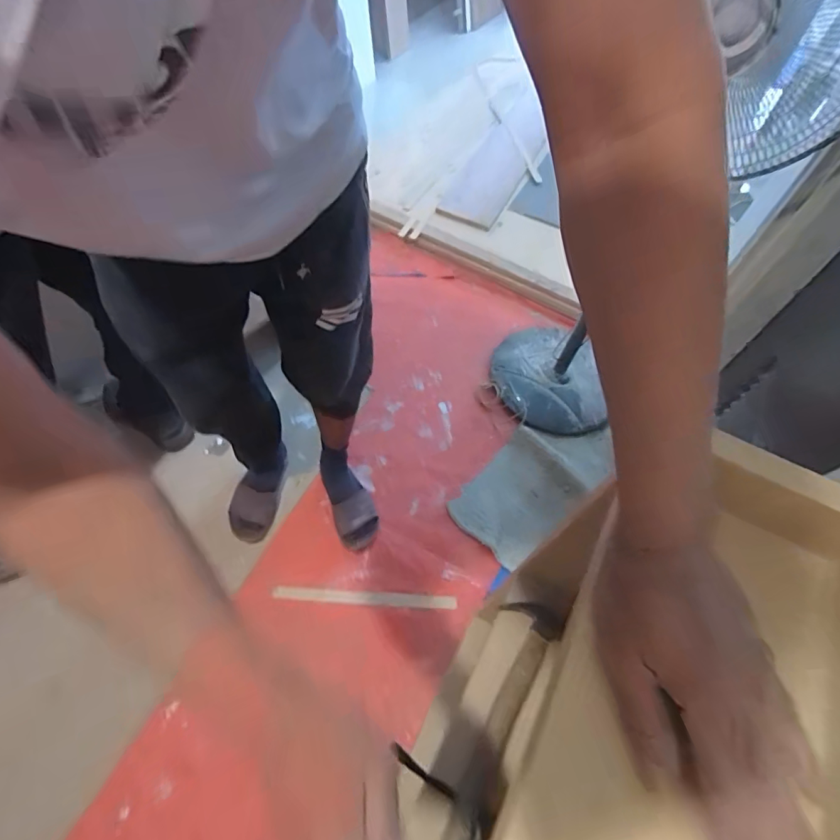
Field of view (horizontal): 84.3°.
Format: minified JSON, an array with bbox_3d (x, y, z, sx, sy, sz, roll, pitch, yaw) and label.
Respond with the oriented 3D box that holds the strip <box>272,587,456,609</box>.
[{"bbox_3d":[-0.124,0.395,1.034,0.403,0.018,0.026,4,59,0],"label":"strip"}]

